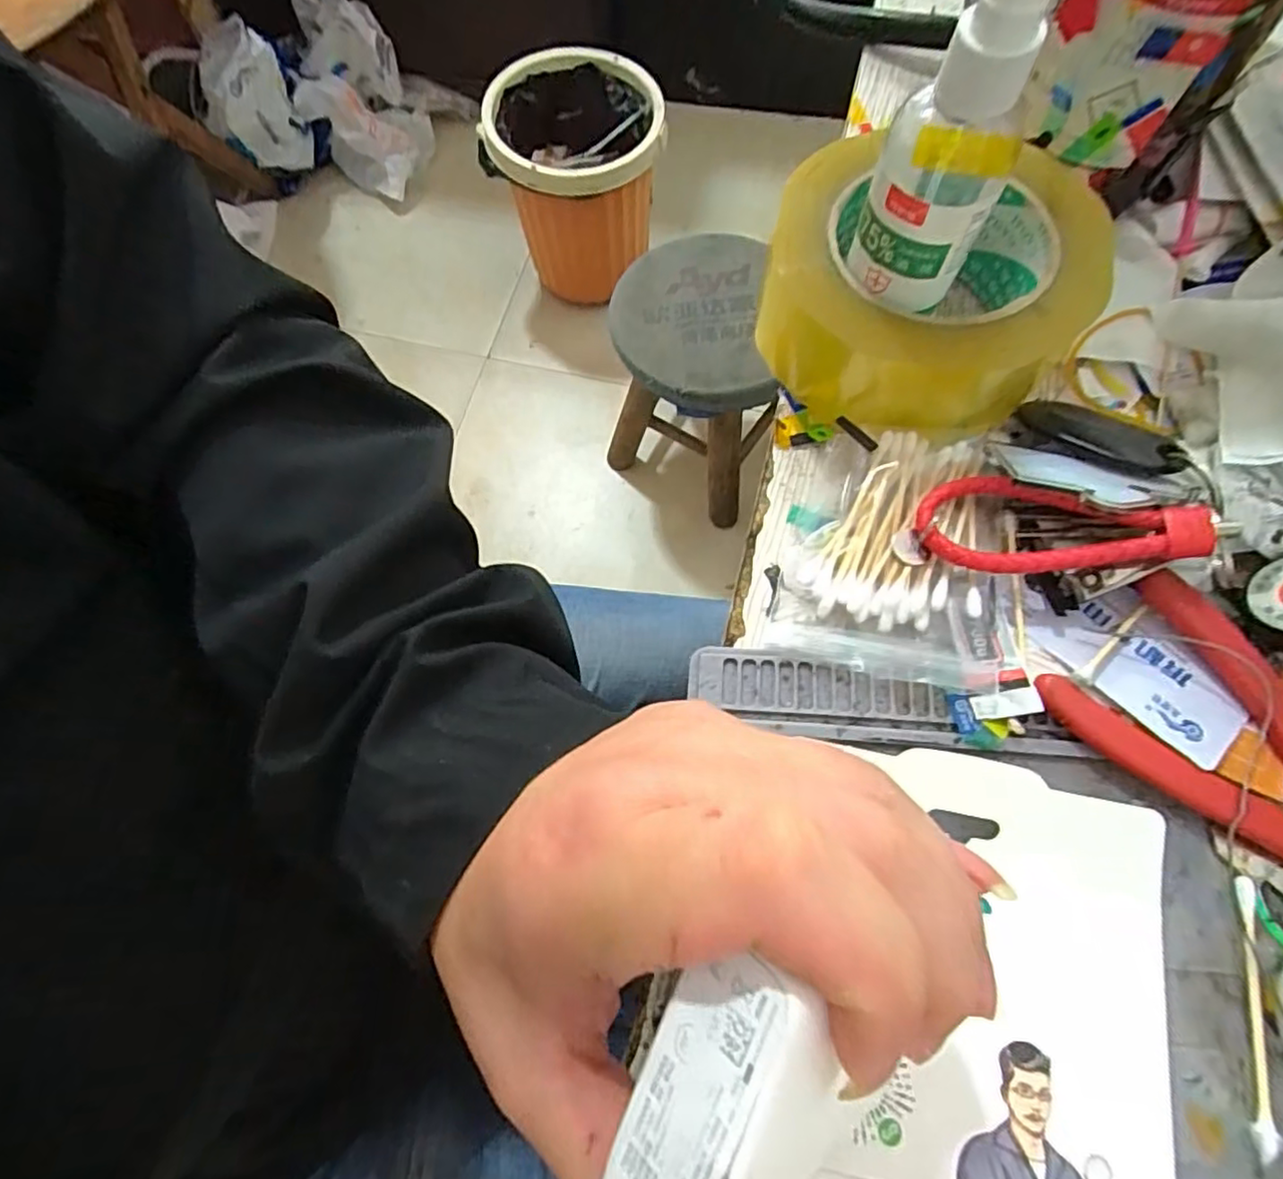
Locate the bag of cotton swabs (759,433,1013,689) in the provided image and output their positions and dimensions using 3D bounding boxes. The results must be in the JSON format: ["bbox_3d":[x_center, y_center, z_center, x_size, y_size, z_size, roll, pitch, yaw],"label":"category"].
[{"bbox_3d":[0.096,-0.013,0.242,0.077,0.015,0.096,16,72,7],"label":"bag of cotton swabs"}]

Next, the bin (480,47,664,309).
[{"bbox_3d":[-0.103,-0.687,1.108,0.271,0.268,0.280,1,71,2],"label":"bin"}]

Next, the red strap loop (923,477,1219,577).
[{"bbox_3d":[0.144,-0.022,0.227,0.089,0.009,0.037,5,70,16],"label":"red strap loop"}]

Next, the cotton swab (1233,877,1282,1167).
[{"bbox_3d":[0.181,0.123,0.190,0.009,0.005,0.072,11,71,3],"label":"cotton swab"}]

